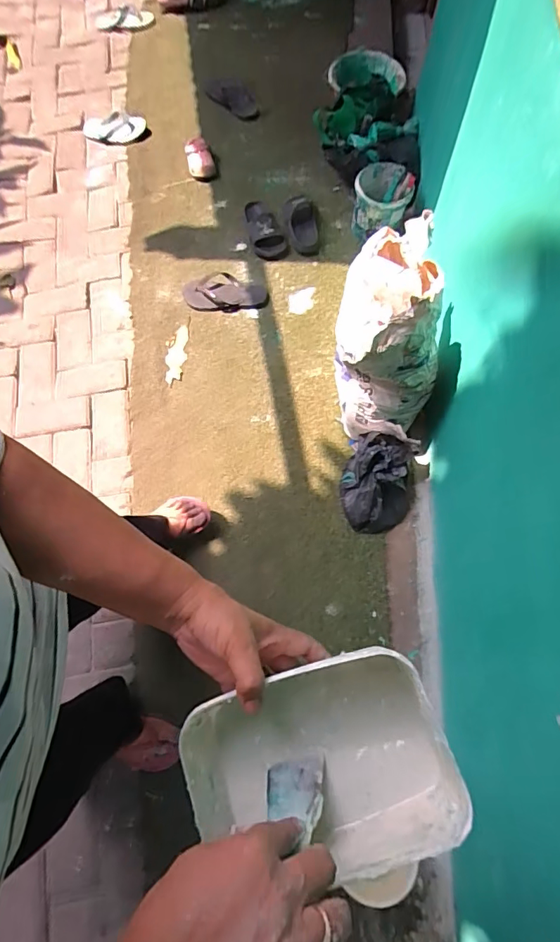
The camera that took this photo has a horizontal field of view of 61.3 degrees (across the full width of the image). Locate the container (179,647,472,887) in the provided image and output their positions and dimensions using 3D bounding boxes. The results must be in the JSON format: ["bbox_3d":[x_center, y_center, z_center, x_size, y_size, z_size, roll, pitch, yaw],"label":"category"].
[{"bbox_3d":[0.034,0.235,0.392,0.200,0.078,0.143,-15,71,-4],"label":"container"}]

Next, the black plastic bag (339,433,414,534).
[{"bbox_3d":[0.236,0.034,1.143,0.167,0.124,0.218,5,69,2],"label":"black plastic bag"}]

